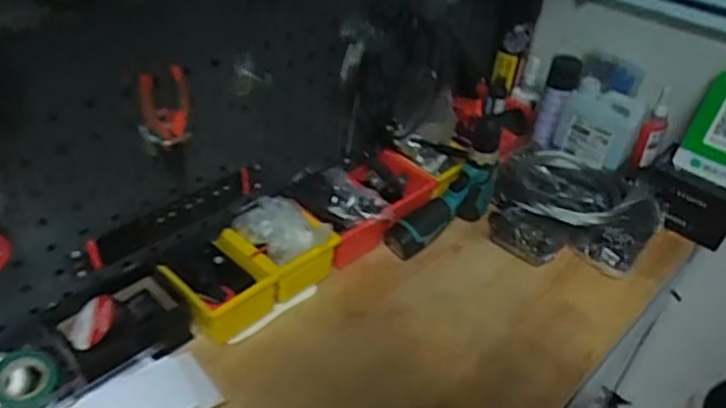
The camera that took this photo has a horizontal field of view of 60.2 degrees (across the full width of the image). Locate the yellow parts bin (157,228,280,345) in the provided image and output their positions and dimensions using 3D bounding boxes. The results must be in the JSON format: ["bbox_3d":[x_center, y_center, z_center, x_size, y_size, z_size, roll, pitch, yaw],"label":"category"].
[{"bbox_3d":[-0.187,0.106,0.811,0.121,0.071,0.113,30,45,27],"label":"yellow parts bin"}]

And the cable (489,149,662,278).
[{"bbox_3d":[0.320,0.021,0.971,0.245,0.087,0.210,22,42,19],"label":"cable"}]

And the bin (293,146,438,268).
[{"bbox_3d":[0.007,-0.008,0.946,0.209,0.092,0.138,-25,49,-32],"label":"bin"}]

